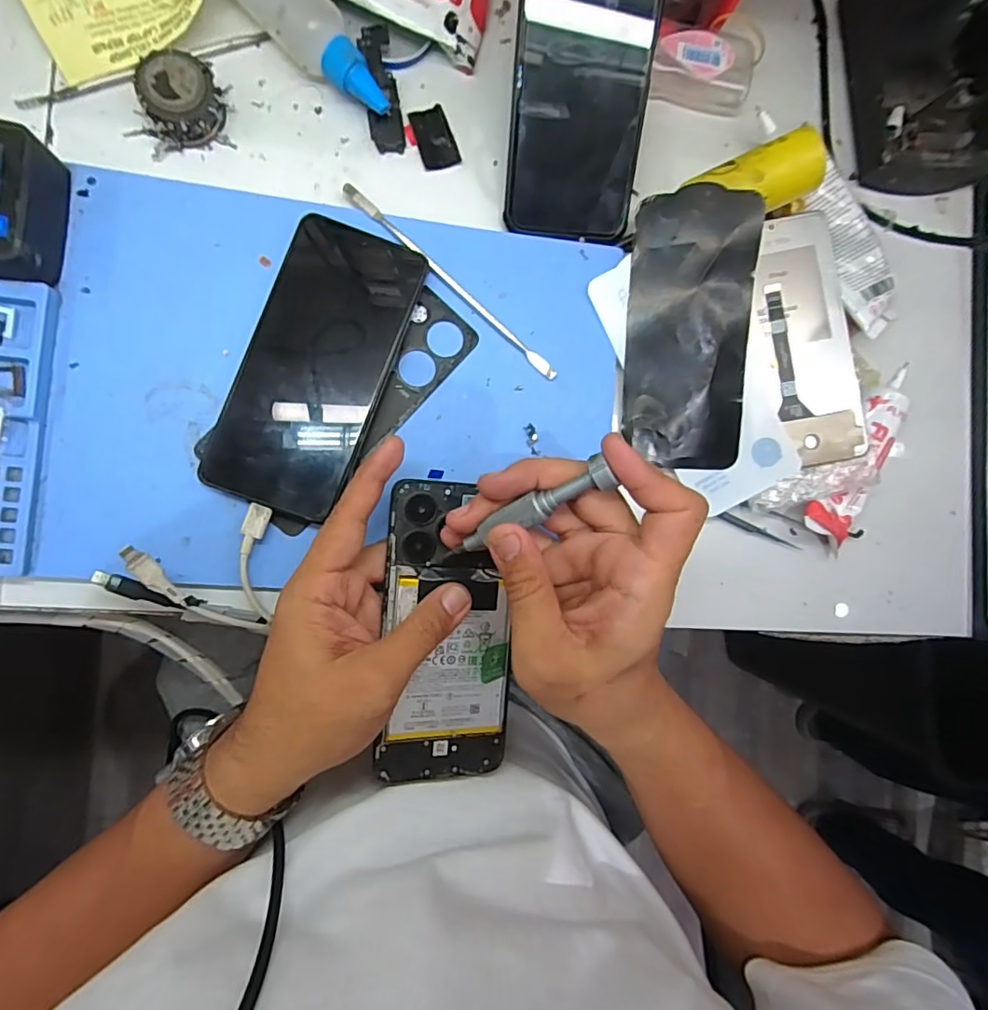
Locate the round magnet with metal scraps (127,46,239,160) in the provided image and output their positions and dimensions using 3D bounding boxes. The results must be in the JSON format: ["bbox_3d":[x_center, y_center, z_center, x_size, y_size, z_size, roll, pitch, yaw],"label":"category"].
[{"bbox_3d":[-0.176,-0.221,0.297,0.049,0.022,0.043,-7,90,-10],"label":"round magnet with metal scraps"}]

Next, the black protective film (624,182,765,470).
[{"bbox_3d":[0.120,-0.105,0.332,0.074,0.007,0.162,2,100,2],"label":"black protective film"}]

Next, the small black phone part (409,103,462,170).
[{"bbox_3d":[-0.037,-0.227,0.333,0.023,0.004,0.036,-20,92,-10],"label":"small black phone part"}]

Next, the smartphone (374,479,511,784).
[{"bbox_3d":[-0.024,0.071,0.297,0.072,0.007,0.162,4,93,-19],"label":"smartphone"}]

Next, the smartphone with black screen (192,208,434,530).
[{"bbox_3d":[-0.098,-0.078,0.299,0.076,0.016,0.164,19,86,-9],"label":"smartphone with black screen"}]

